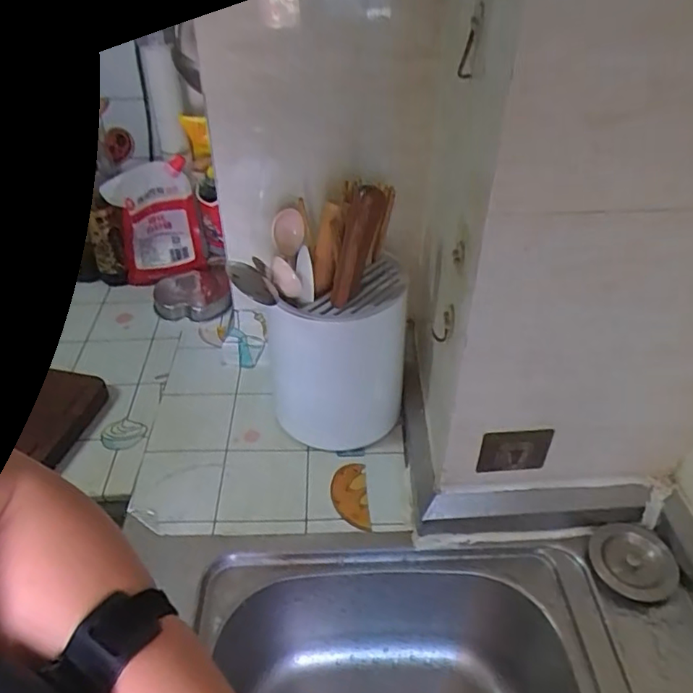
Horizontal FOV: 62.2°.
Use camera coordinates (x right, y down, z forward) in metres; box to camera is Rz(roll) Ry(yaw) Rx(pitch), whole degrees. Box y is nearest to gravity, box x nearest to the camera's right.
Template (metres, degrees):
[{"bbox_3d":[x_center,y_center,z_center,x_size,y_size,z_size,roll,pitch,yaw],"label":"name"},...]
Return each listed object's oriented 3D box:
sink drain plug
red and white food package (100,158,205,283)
[{"bbox_3d":[0.297,0.223,0.596,0.080,0.020,0.079,0,39,0],"label":"sink drain plug"},{"bbox_3d":[-0.300,-0.187,0.919,0.127,0.205,0.033,-14,41,-16],"label":"red and white food package"}]

